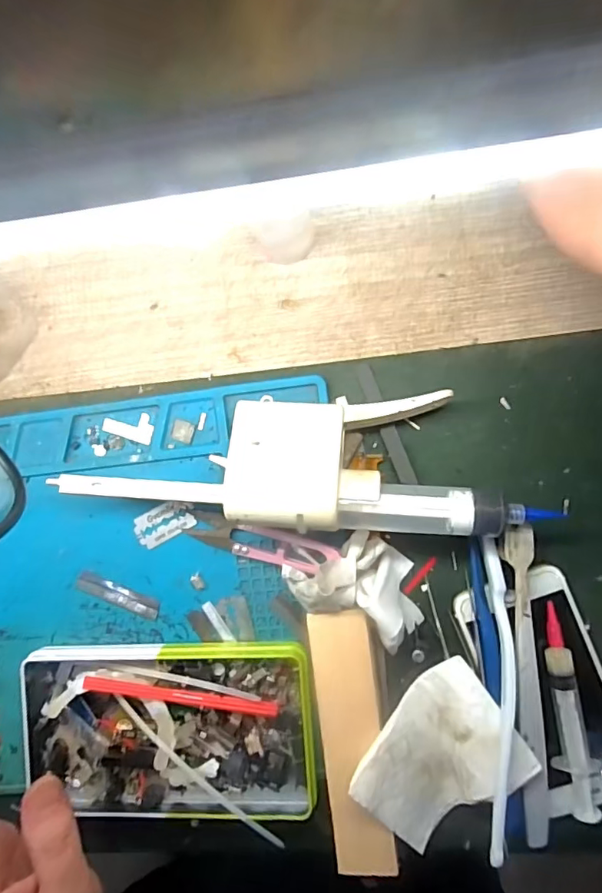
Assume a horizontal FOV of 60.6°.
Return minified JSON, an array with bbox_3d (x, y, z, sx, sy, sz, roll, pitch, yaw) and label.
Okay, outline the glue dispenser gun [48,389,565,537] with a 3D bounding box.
[{"bbox_3d":[0.003,0.008,0.292,0.251,0.058,0.071,2,91,7],"label":"glue dispenser gun"}]

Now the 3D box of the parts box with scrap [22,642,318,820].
[{"bbox_3d":[-0.082,0.179,0.319,0.180,0.019,0.106,-3,87,6],"label":"parts box with scrap"}]

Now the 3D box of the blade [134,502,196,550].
[{"bbox_3d":[-0.088,0.049,0.330,0.040,0.004,0.021,-28,85,5],"label":"blade"}]

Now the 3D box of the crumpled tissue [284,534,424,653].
[{"bbox_3d":[0.036,0.083,0.296,0.081,0.037,0.056,42,94,6],"label":"crumpled tissue"}]

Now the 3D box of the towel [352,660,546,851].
[{"bbox_3d":[0.077,0.174,0.288,0.091,0.025,0.070,-42,84,3],"label":"towel"}]

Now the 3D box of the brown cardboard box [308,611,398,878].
[{"bbox_3d":[0.033,0.168,0.300,0.040,0.020,0.147,-7,87,6],"label":"brown cardboard box"}]

